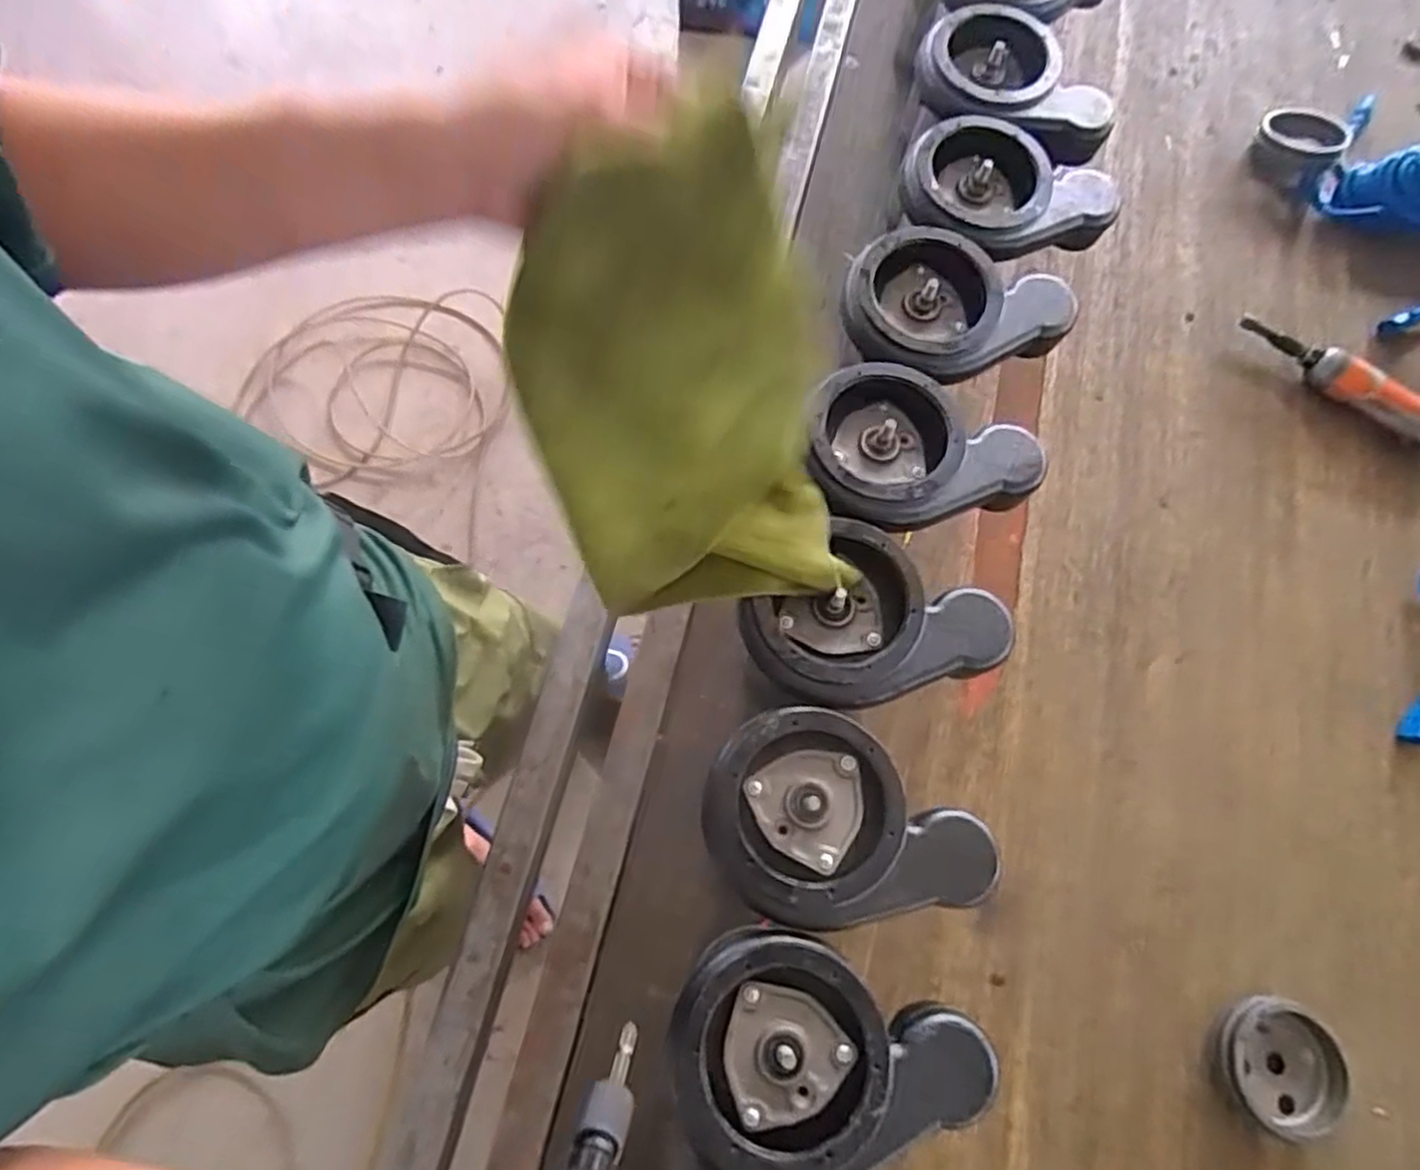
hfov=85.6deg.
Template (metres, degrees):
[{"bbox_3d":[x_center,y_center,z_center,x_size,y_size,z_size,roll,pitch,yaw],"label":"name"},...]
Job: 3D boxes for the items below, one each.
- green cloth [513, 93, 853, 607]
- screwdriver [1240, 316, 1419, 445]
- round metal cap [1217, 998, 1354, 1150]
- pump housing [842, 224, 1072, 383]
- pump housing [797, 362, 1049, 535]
[{"bbox_3d":[-0.008,-0.085,0.396,0.160,0.241,0.138,-19,71,-7],"label":"green cloth"},{"bbox_3d":[0.650,-0.187,0.753,0.273,0.034,0.043,38,74,9],"label":"screwdriver"},{"bbox_3d":[0.417,0.350,0.563,0.079,0.030,0.087,-26,75,-11],"label":"round metal cap"},{"bbox_3d":[0.181,-0.214,0.574,0.164,0.038,0.121,-23,75,-10],"label":"pump housing"},{"bbox_3d":[0.143,-0.099,0.533,0.164,0.032,0.124,-9,72,-6],"label":"pump housing"}]

